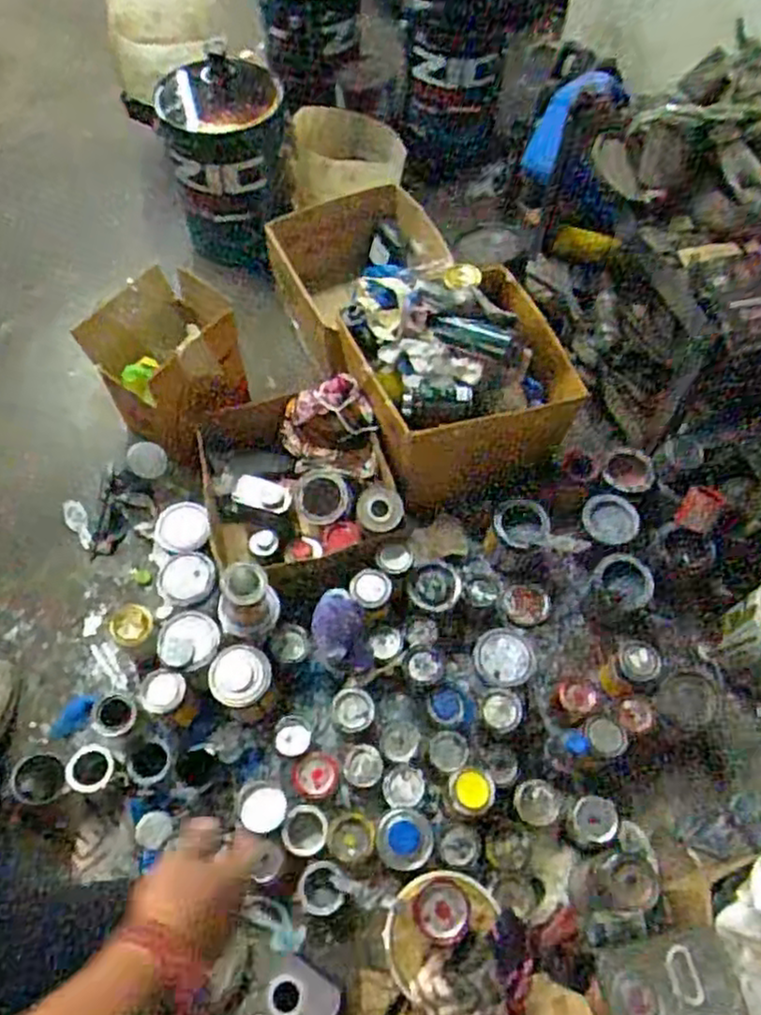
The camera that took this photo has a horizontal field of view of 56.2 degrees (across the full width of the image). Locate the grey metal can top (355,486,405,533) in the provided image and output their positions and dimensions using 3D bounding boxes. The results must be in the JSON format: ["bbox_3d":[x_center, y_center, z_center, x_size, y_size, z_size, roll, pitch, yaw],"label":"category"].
[{"bbox_3d":[0.000,0.001,1.344,0.088,0.030,0.085,3,101,16],"label":"grey metal can top"}]

